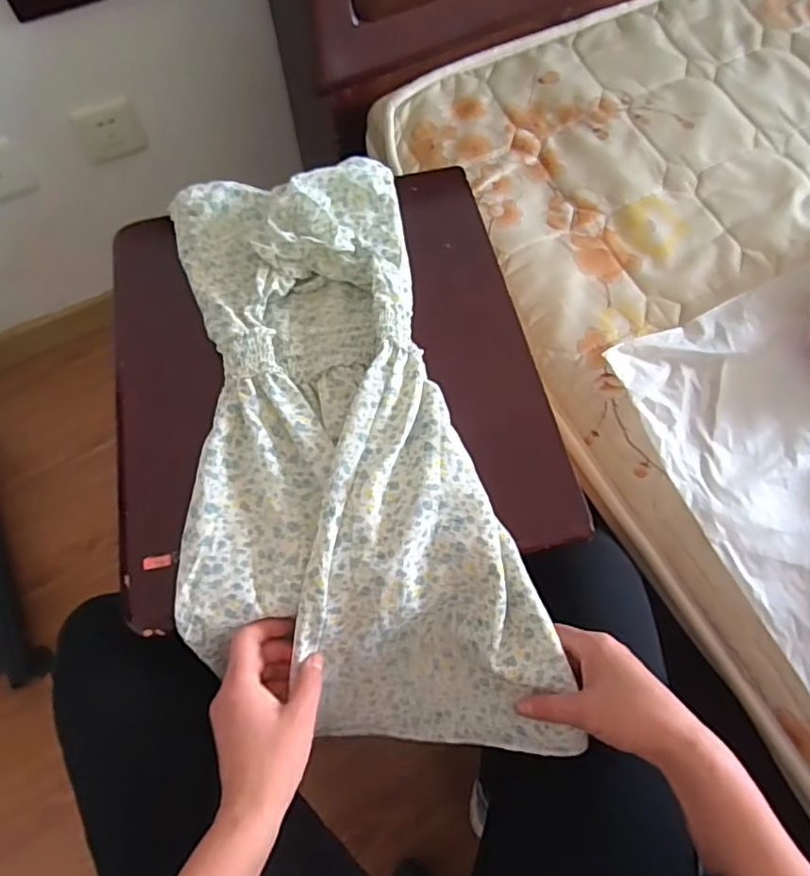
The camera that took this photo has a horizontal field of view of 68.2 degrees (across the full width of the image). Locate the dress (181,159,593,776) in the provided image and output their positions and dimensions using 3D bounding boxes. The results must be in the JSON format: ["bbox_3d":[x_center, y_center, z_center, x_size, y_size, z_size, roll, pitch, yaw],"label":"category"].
[{"bbox_3d":[-0.071,0.010,0.520,0.263,0.104,0.544,-19,76,-8],"label":"dress"}]

